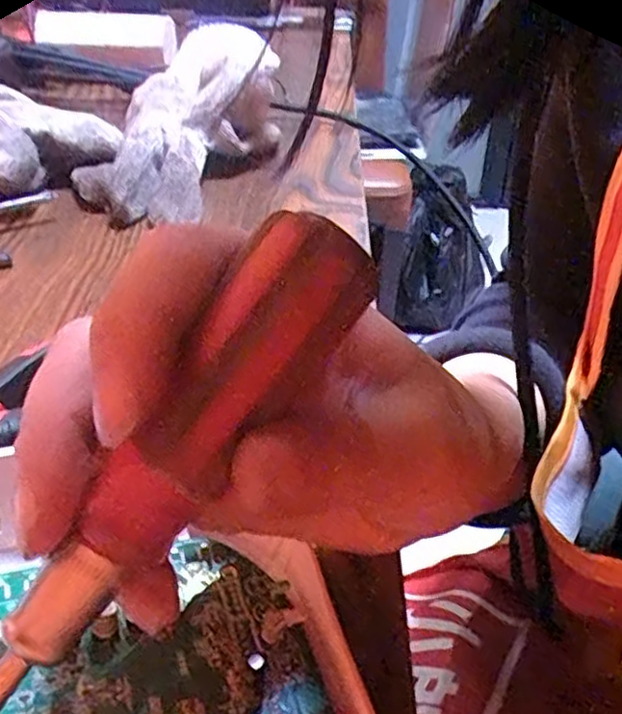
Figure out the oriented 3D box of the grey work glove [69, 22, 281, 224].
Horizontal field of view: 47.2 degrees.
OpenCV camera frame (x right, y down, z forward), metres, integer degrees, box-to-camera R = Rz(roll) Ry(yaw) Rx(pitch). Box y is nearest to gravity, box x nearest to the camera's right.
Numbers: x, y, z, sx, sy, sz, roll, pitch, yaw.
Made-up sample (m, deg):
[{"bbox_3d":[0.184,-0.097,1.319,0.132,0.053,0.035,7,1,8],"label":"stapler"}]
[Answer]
[{"bbox_3d":[-0.065,-0.144,0.424,0.077,0.043,0.186,10,52,13],"label":"grey work glove"}]

